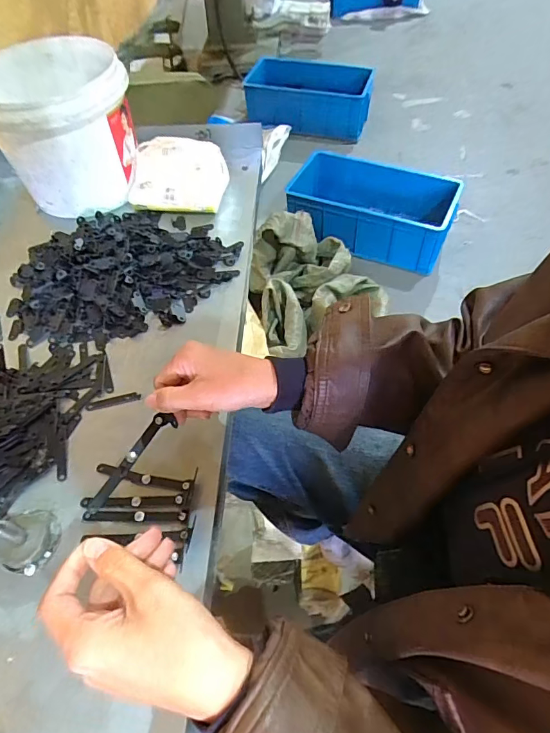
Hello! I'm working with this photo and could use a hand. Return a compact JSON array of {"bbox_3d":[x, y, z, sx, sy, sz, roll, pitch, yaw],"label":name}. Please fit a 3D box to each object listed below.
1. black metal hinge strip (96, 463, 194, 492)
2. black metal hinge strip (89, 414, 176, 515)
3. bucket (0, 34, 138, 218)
[{"bbox_3d":[-0.116,0.099,0.394,0.090,0.004,0.011,8,58,8],"label":"black metal hinge strip"},{"bbox_3d":[-0.112,0.076,0.353,0.021,0.010,0.090,27,65,19],"label":"black metal hinge strip"},{"bbox_3d":[-0.276,-0.319,0.591,0.168,0.134,0.180,-1,57,2],"label":"bucket"}]

